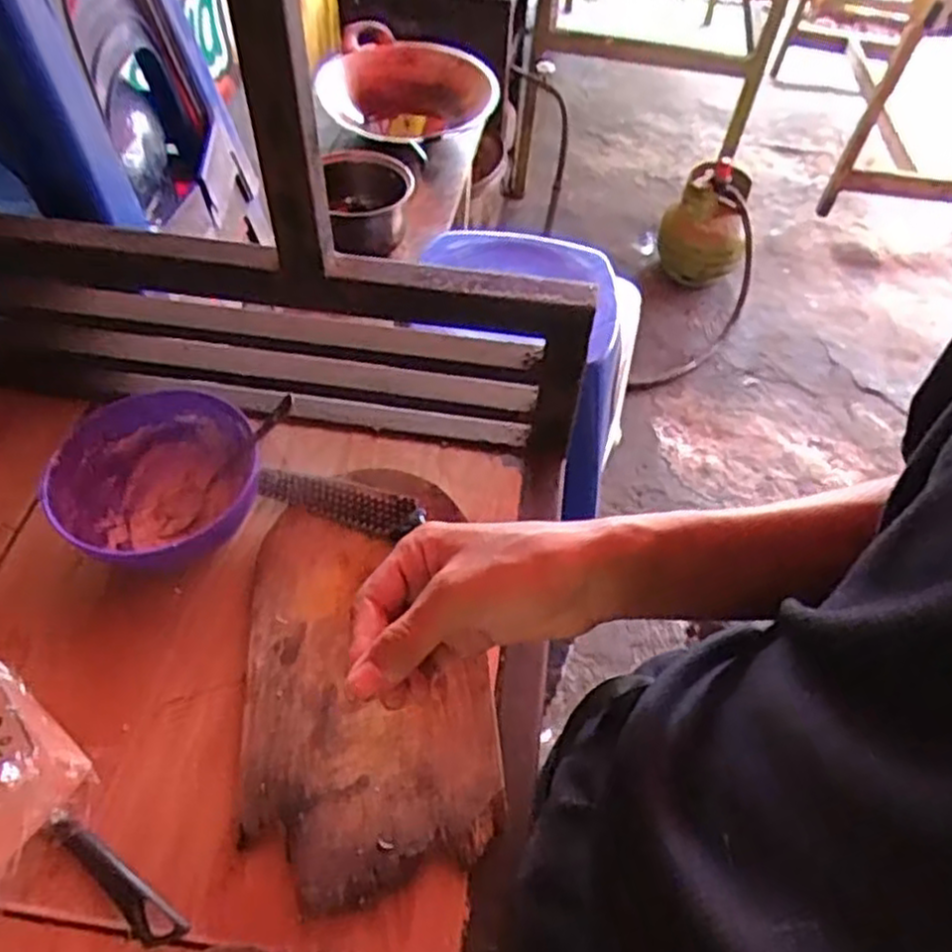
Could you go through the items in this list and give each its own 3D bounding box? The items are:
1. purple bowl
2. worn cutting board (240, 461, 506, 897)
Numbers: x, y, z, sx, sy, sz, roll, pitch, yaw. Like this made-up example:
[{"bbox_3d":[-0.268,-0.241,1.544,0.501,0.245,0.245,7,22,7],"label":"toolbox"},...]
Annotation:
[{"bbox_3d":[-0.242,0.012,0.583,0.148,0.060,0.151,0,53,0],"label":"purple bowl"},{"bbox_3d":[-0.078,0.121,0.543,0.163,0.023,0.301,-2,52,-7],"label":"worn cutting board"}]

